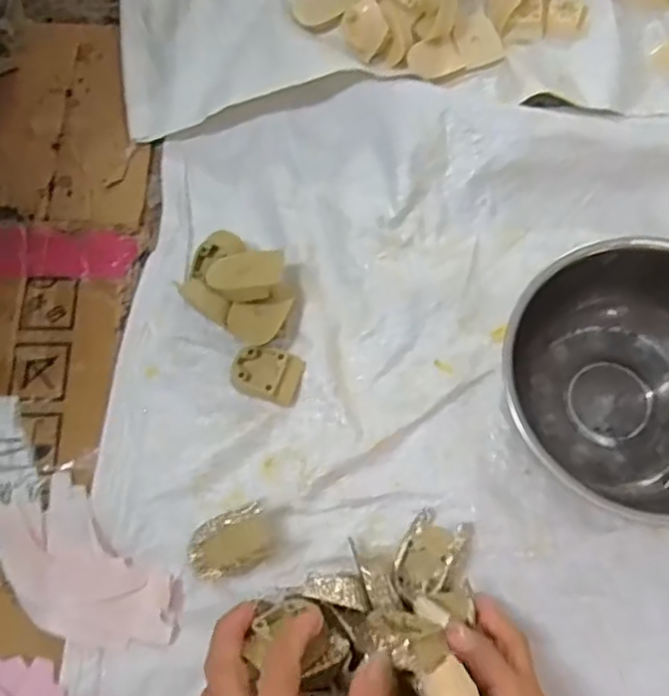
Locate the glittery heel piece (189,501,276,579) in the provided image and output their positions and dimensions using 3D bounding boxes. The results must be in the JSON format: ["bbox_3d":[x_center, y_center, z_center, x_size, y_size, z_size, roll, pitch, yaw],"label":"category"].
[{"bbox_3d":[-0.072,0.139,0.454,0.061,0.016,0.042,-18,71,-4],"label":"glittery heel piece"}]

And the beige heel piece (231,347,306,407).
[{"bbox_3d":[-0.052,0.020,0.491,0.054,0.017,0.038,17,72,8],"label":"beige heel piece"}]

